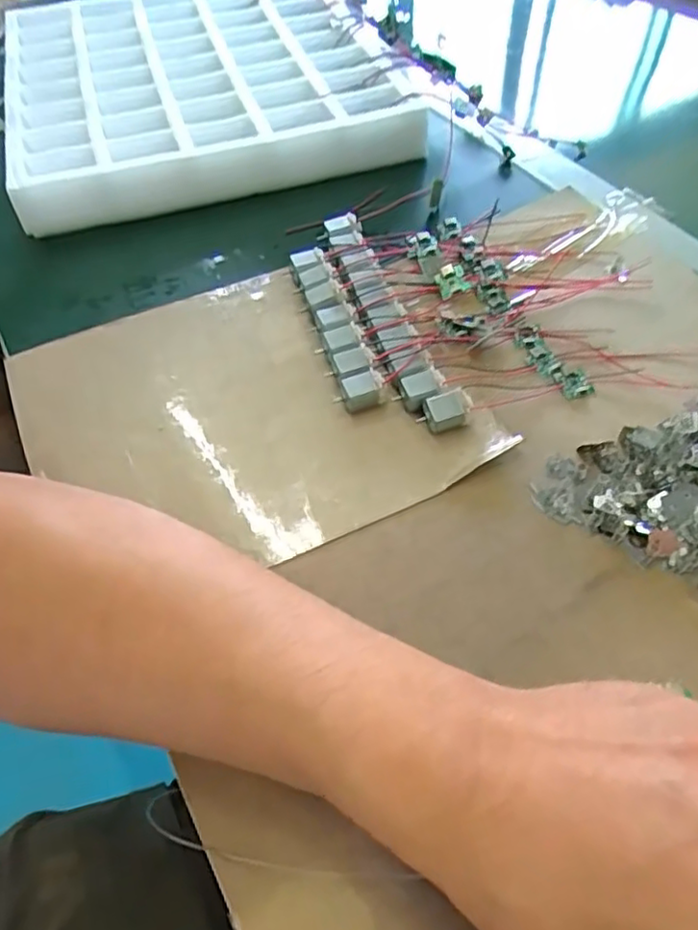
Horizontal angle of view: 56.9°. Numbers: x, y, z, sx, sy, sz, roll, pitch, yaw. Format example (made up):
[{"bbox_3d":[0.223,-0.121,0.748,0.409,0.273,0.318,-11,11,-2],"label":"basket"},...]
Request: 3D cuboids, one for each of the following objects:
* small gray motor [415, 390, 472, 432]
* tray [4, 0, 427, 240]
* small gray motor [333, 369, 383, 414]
[{"bbox_3d":[0.052,-0.029,0.346,0.028,0.012,0.017,-15,55,-6],"label":"small gray motor"},{"bbox_3d":[-0.132,-0.340,0.563,0.314,0.050,0.326,-17,55,-8],"label":"tray"},{"bbox_3d":[0.006,-0.041,0.360,0.027,0.012,0.018,-16,55,-7],"label":"small gray motor"}]

